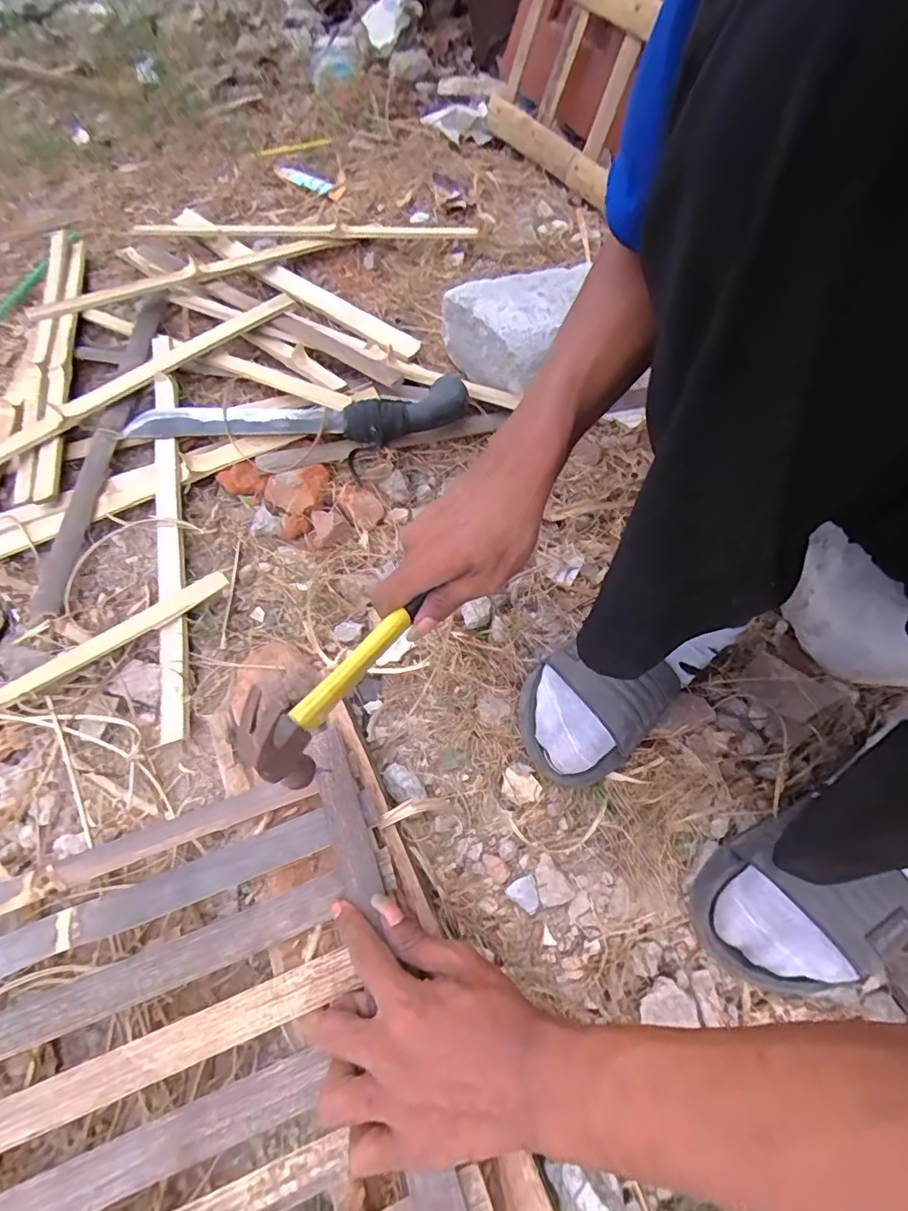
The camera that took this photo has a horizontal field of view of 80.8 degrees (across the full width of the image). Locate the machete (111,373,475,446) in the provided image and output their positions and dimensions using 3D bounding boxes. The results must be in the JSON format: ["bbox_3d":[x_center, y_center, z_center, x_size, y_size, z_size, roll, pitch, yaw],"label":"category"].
[{"bbox_3d":[-0.179,-0.217,0.600,0.383,0.041,0.074,1,63,-1],"label":"machete"}]

